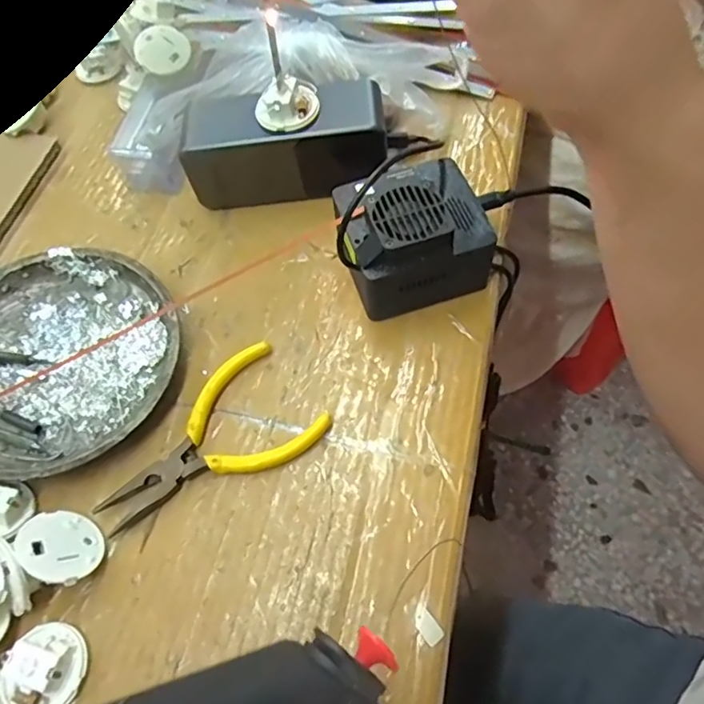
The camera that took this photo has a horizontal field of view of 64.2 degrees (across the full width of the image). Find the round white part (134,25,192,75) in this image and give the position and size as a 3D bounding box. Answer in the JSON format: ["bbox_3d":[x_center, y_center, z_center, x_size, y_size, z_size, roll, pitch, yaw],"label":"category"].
[{"bbox_3d":[-0.136,-0.219,0.405,0.038,0.006,0.038,1,82,-8],"label":"round white part"}]

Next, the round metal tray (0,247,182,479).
[{"bbox_3d":[-0.172,0.002,0.324,0.140,0.020,0.137,-2,61,3],"label":"round metal tray"}]

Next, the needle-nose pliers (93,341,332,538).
[{"bbox_3d":[-0.077,0.052,0.301,0.120,0.008,0.069,-38,65,-16],"label":"needle-nose pliers"}]

